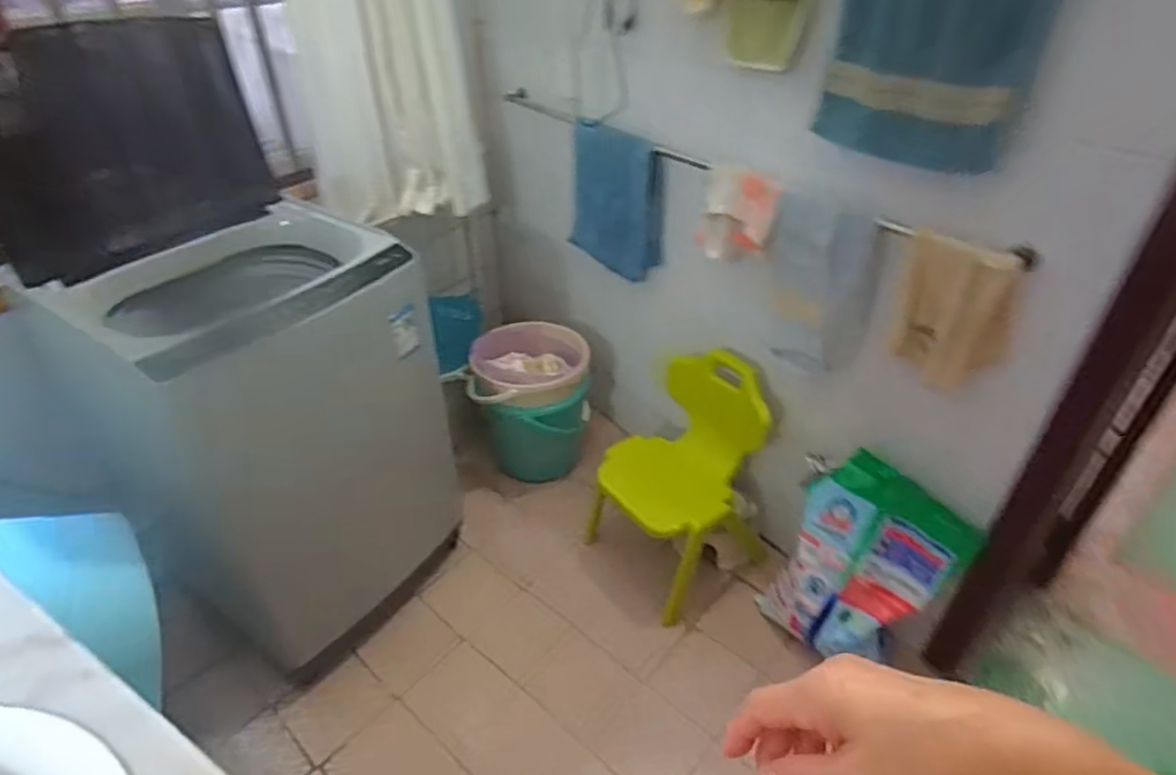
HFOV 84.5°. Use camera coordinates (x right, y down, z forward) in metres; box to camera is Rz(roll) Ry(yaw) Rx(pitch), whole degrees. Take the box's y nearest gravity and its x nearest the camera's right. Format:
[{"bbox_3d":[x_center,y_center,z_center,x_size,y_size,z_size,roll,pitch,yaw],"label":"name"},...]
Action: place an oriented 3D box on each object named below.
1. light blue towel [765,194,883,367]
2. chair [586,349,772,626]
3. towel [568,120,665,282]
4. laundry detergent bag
[{"bbox_3d":[0.479,-0.204,1.359,0.026,0.379,0.235,-30,44,-25],"label":"light blue towel"},{"bbox_3d":[0.233,0.200,1.656,0.345,0.517,0.383,-23,42,-27],"label":"chair"},{"bbox_3d":[0.073,-0.490,1.725,0.298,0.365,0.048,28,46,33],"label":"towel"},{"bbox_3d":[0.627,0.422,1.521,0.331,0.503,0.111,37,21,21],"label":"laundry detergent bag"}]

